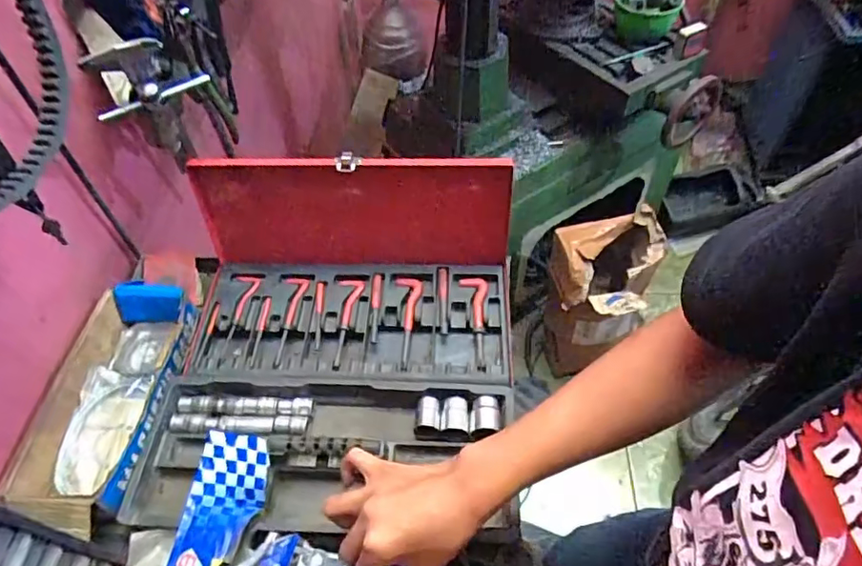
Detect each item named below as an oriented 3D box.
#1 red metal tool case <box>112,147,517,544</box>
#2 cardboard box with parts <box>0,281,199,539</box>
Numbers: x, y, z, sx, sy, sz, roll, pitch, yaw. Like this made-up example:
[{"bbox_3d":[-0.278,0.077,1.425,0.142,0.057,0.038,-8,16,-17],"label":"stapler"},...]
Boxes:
[{"bbox_3d":[-0.102,0.048,0.577,0.372,0.167,0.358,1,52,4],"label":"red metal tool case"},{"bbox_3d":[-0.350,0.119,0.603,0.123,0.059,0.255,2,52,5],"label":"cardboard box with parts"}]

